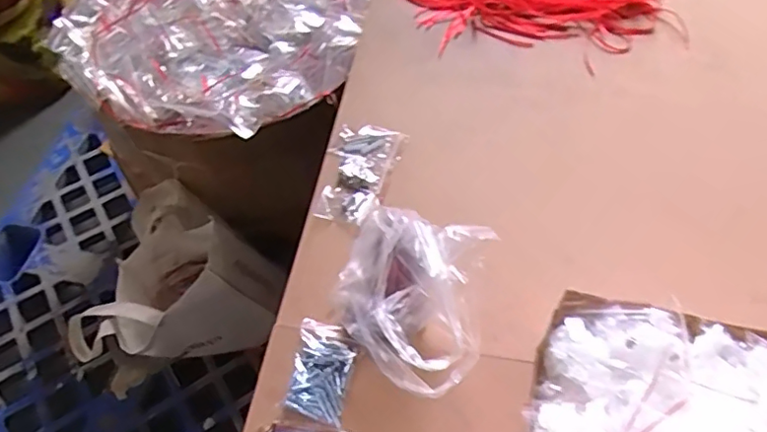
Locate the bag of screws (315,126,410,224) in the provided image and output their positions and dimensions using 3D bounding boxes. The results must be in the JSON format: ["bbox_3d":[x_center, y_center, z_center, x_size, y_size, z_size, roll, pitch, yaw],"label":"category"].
[{"bbox_3d":[-0.027,-0.054,0.685,0.078,0.017,0.145,11,58,9],"label":"bag of screws"}]

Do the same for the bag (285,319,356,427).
[{"bbox_3d":[-0.060,0.150,0.546,0.057,0.012,0.094,9,58,7],"label":"bag"}]

